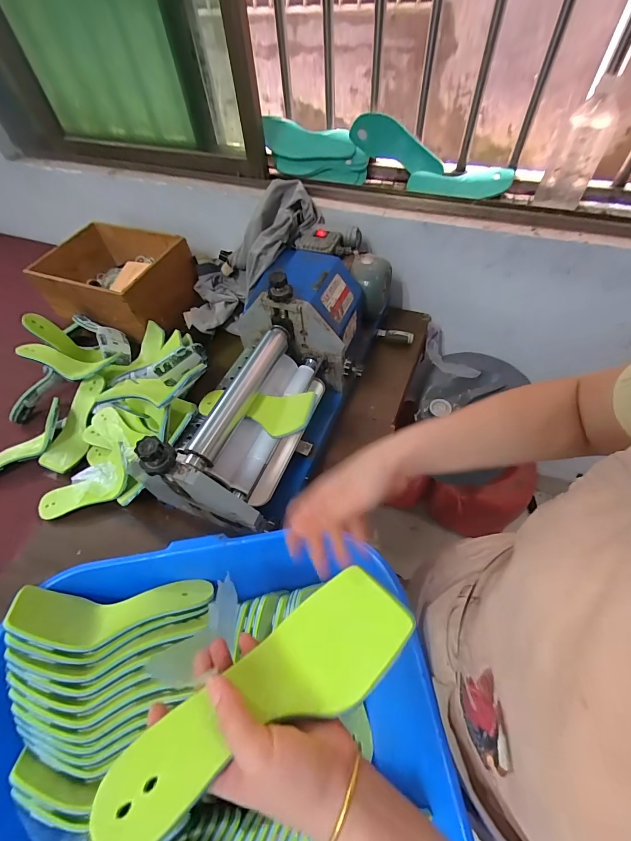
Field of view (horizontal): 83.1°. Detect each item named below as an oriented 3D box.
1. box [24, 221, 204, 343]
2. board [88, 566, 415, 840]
[{"bbox_3d":[-0.546,-0.390,0.992,0.370,0.144,0.275,16,58,14],"label":"box"},{"bbox_3d":[-0.035,0.194,0.251,0.221,0.042,0.073,-27,58,-20],"label":"board"}]

